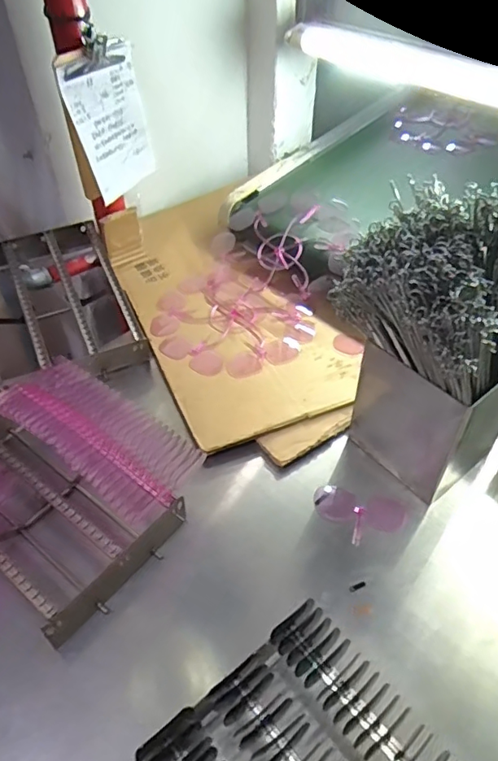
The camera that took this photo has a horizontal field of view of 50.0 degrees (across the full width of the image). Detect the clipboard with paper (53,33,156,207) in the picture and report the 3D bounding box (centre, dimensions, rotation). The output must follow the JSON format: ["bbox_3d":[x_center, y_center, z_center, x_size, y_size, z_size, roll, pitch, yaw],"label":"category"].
[{"bbox_3d":[-0.224,-0.413,0.854,0.019,0.223,0.150,21,45,31],"label":"clipboard with paper"}]

